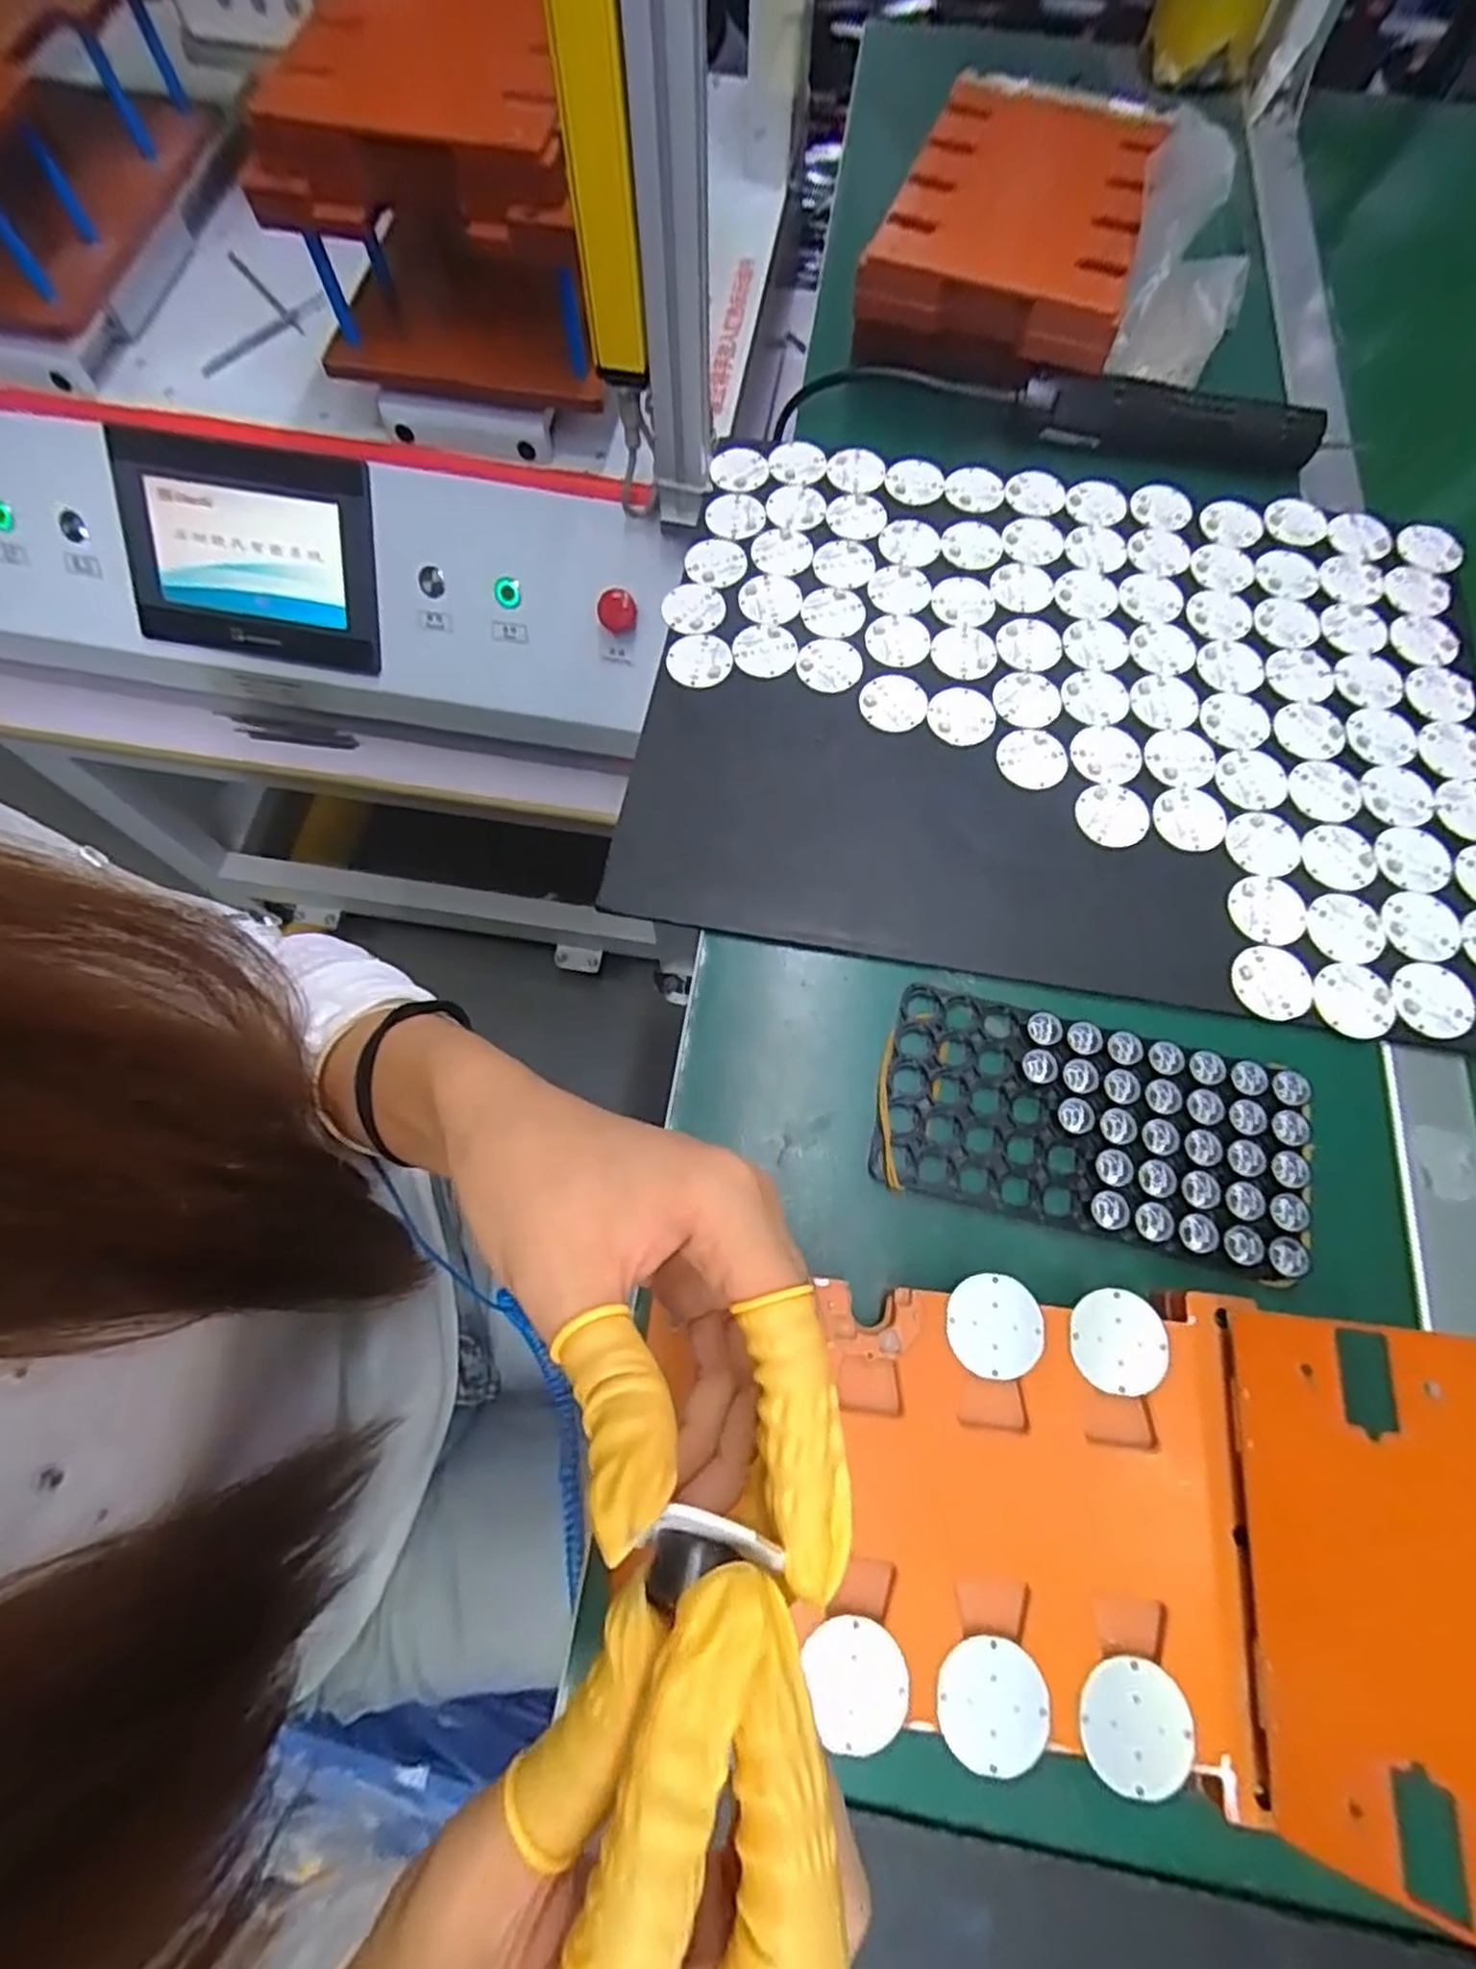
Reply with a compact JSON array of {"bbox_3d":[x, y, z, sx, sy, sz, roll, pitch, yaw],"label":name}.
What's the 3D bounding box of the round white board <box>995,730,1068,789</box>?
[{"bbox_3d":[0.168,-0.129,0.438,0.039,0.004,0.035,20,71,7],"label":"round white board"}]

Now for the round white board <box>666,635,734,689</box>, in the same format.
[{"bbox_3d":[-0.023,-0.195,0.462,0.038,0.005,0.035,0,70,0],"label":"round white board"}]

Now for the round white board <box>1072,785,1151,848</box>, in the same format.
[{"bbox_3d":[0.208,-0.094,0.425,0.040,0.004,0.037,0,70,0],"label":"round white board"}]

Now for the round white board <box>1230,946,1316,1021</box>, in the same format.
[{"bbox_3d":[0.274,-0.001,0.391,0.039,0.004,0.039,0,70,0],"label":"round white board"}]

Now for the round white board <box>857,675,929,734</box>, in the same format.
[{"bbox_3d":[0.092,-0.166,0.450,0.039,0.004,0.038,0,70,0],"label":"round white board"}]

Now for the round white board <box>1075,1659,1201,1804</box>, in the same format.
[{"bbox_3d":[0.142,0.264,0.273,0.039,0.004,0.038,-1,67,2],"label":"round white board"}]

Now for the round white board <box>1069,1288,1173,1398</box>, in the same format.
[{"bbox_3d":[0.156,0.147,0.314,0.039,0.004,0.038,0,68,-1],"label":"round white board"}]

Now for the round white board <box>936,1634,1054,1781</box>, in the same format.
[{"bbox_3d":[0.091,0.258,0.274,0.039,0.004,0.038,0,66,0],"label":"round white board"}]

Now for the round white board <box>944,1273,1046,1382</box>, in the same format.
[{"bbox_3d":[0.106,0.141,0.316,0.038,0.004,0.039,0,70,1],"label":"round white board"}]

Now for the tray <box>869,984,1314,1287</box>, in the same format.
[{"bbox_3d":[0.168,0.066,0.367,0.195,0.014,0.098,13,71,4],"label":"tray"}]

